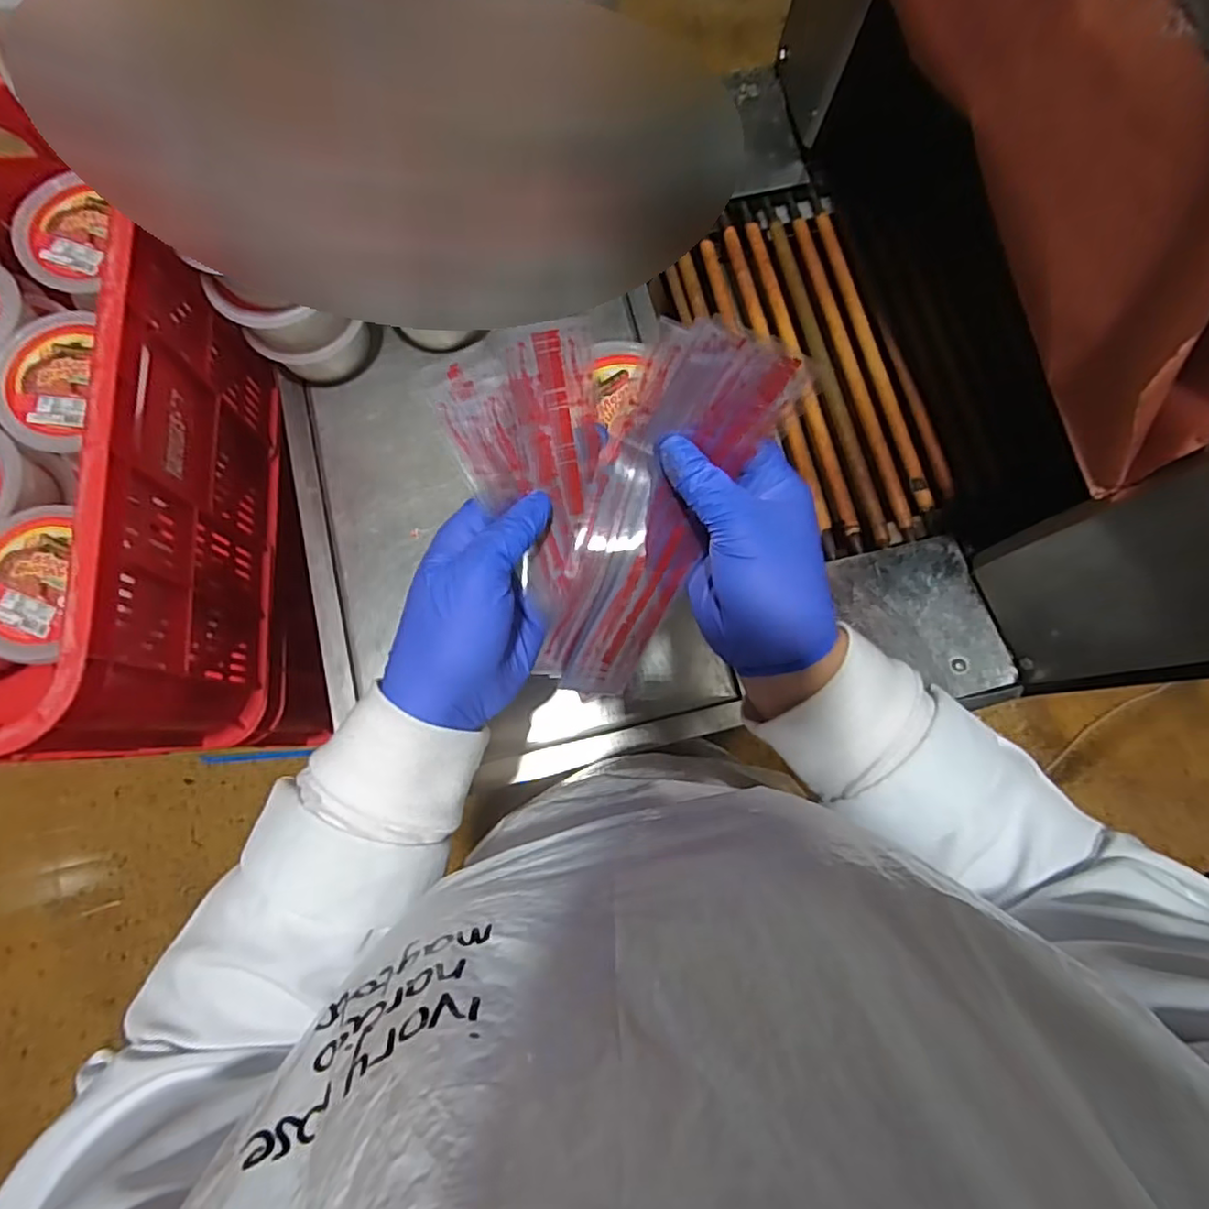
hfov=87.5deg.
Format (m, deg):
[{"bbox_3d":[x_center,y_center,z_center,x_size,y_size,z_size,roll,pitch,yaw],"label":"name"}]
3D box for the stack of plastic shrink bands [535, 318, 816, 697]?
[{"bbox_3d":[0.028,-0.038,0.326,0.073,0.017,0.196,18,110,-13],"label":"stack of plastic shrink bands"}]

